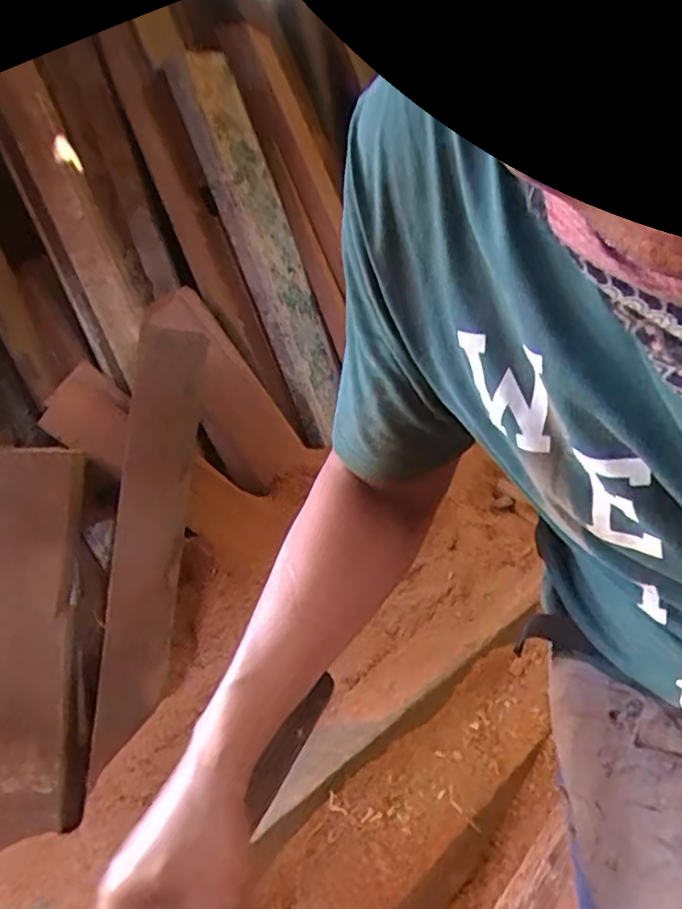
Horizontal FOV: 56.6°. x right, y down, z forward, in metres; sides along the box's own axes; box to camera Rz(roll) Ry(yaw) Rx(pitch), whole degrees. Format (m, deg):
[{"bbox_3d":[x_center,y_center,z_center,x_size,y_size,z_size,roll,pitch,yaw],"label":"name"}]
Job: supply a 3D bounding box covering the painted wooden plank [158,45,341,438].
[{"bbox_3d":[-0.133,-0.373,1.178,0.148,0.692,0.035,-27,14,-28],"label":"painted wooden plank"}]

